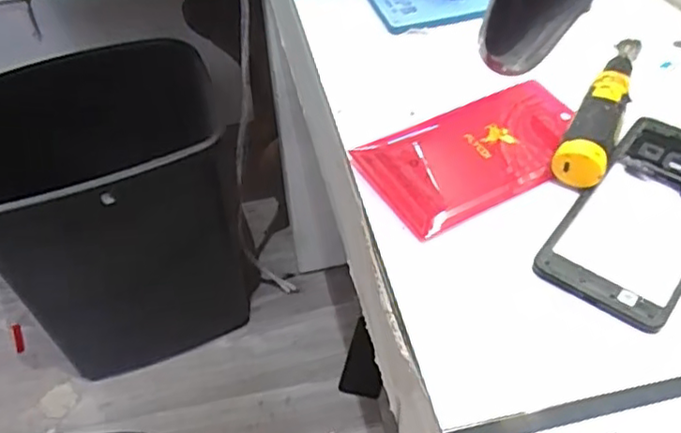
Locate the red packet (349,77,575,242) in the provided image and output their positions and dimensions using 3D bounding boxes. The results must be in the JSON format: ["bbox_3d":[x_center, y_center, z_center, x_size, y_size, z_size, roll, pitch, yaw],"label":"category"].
[{"bbox_3d":[0.095,-0.045,0.447,0.159,0.013,0.087,-23,57,-18],"label":"red packet"}]

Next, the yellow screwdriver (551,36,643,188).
[{"bbox_3d":[0.186,-0.082,0.459,0.031,0.028,0.167,21,52,20],"label":"yellow screwdriver"}]

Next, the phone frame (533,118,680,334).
[{"bbox_3d":[0.190,-0.006,0.405,0.075,0.004,0.171,30,56,25],"label":"phone frame"}]

